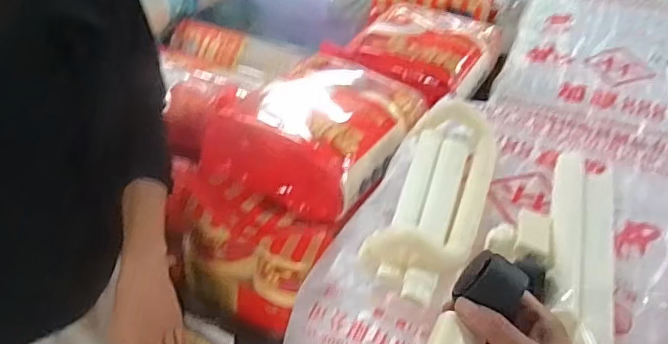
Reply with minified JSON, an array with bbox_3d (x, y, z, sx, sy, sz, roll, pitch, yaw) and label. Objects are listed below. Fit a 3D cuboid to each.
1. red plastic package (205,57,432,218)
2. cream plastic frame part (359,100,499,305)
[{"bbox_3d":[-0.028,-0.072,0.857,0.265,0.117,0.264,19,48,16],"label":"red plastic package"},{"bbox_3d":[0.129,0.029,0.694,0.123,0.042,0.317,16,47,13],"label":"cream plastic frame part"}]

